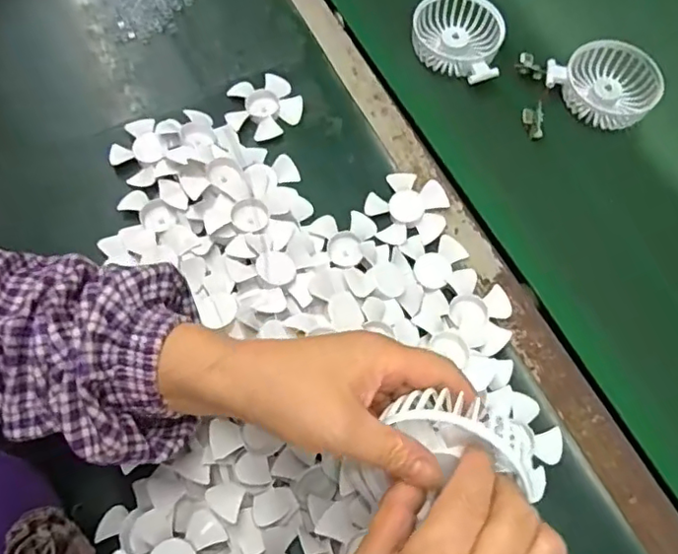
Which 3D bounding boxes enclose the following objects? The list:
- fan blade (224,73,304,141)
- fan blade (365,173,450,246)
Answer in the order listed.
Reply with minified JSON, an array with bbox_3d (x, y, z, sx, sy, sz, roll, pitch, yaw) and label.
[{"bbox_3d":[-0.072,-0.161,0.548,0.072,0.010,0.070,1,67,-3],"label":"fan blade"},{"bbox_3d":[0.059,-0.058,0.507,0.069,0.015,0.067,1,67,-3],"label":"fan blade"}]

